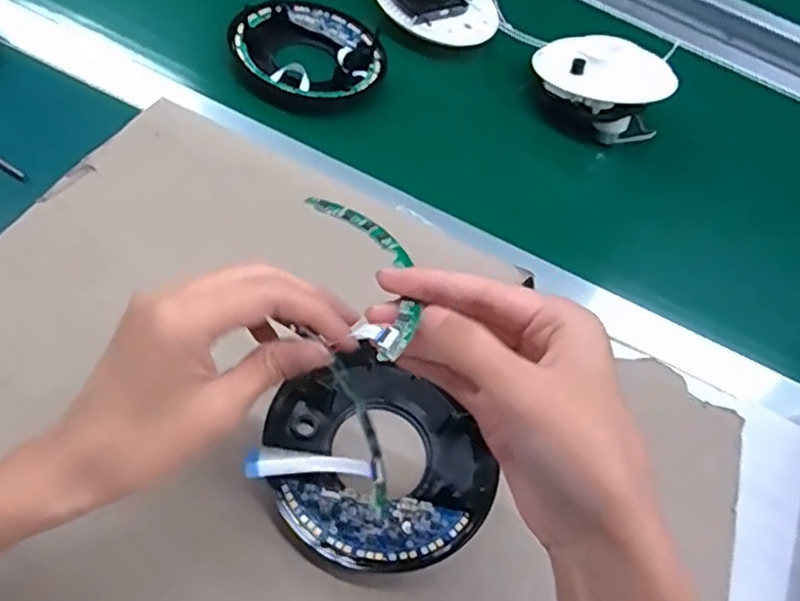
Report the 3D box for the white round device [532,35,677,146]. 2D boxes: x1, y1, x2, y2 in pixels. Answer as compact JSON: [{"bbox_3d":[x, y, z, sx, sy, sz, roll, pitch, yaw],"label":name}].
[{"bbox_3d":[0.181,-0.195,0.579,0.110,0.064,0.087,-6,55,-3],"label":"white round device"}]

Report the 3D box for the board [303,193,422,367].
[{"bbox_3d":[-0.012,-0.013,0.265,0.034,0.010,0.096,-13,46,-8],"label":"board"}]

